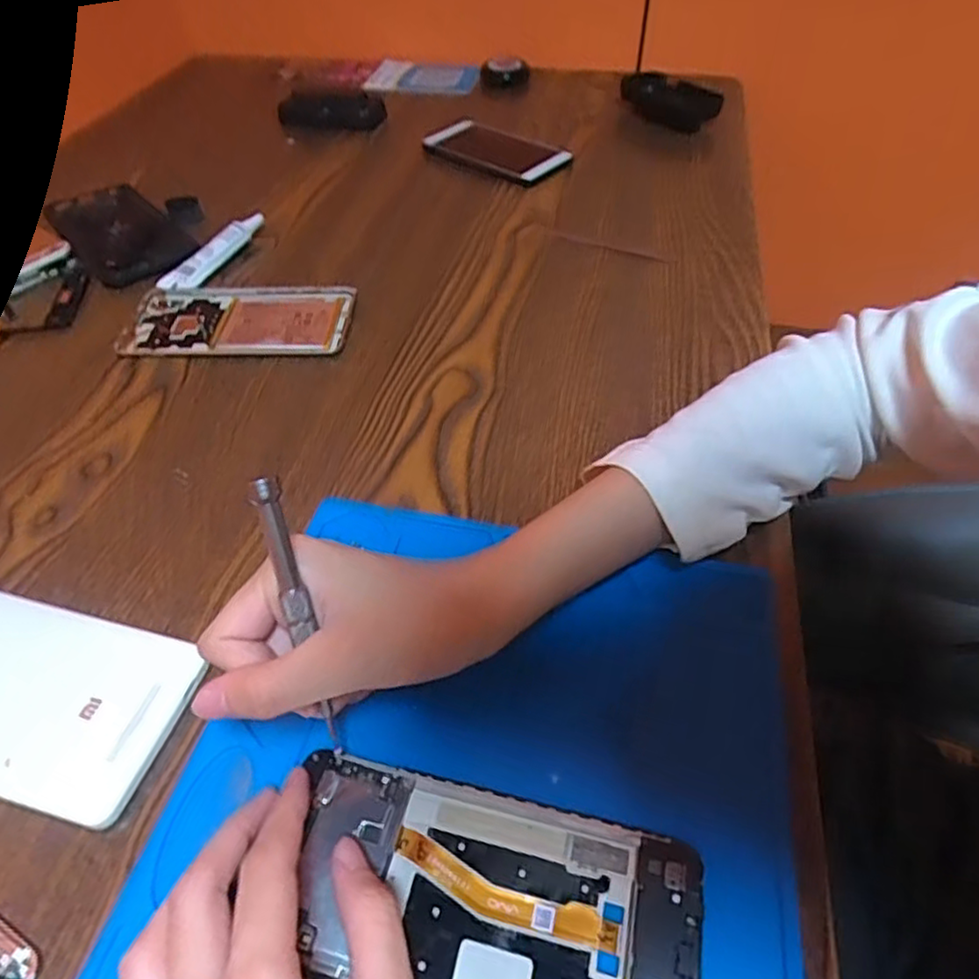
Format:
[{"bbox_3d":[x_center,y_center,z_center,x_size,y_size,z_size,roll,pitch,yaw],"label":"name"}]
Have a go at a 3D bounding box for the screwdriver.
[{"bbox_3d":[-0.067,0.049,0.235,0.009,0.112,0.011,-13,17,-10],"label":"screwdriver"}]

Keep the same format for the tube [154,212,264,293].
[{"bbox_3d":[-0.216,-0.187,0.506,0.032,0.017,0.099,15,51,13],"label":"tube"}]

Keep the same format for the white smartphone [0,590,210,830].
[{"bbox_3d":[-0.204,0.085,0.277,0.151,0.010,0.076,11,50,10],"label":"white smartphone"}]

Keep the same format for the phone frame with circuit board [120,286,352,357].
[{"bbox_3d":[-0.176,-0.118,0.454,0.155,0.006,0.075,1,49,2],"label":"phone frame with circuit board"}]

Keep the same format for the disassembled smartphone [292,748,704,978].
[{"bbox_3d":[-0.001,0.140,0.220,0.138,0.007,0.071,9,50,9],"label":"disassembled smartphone"}]

